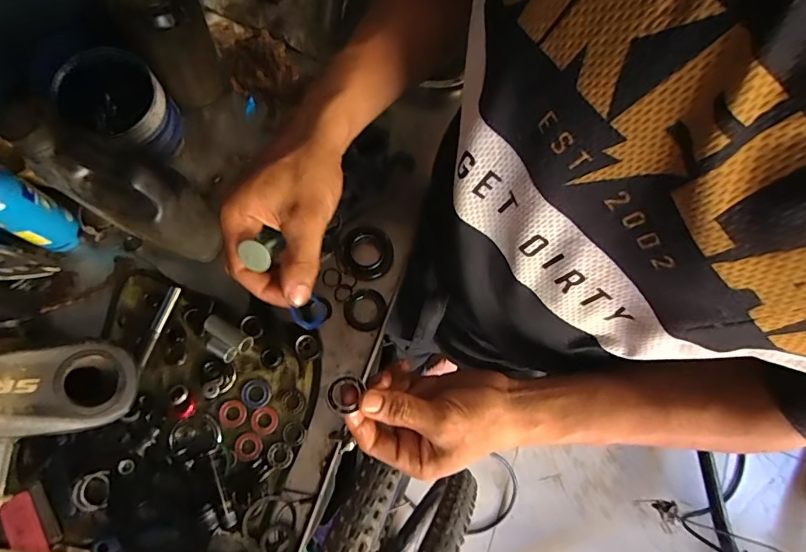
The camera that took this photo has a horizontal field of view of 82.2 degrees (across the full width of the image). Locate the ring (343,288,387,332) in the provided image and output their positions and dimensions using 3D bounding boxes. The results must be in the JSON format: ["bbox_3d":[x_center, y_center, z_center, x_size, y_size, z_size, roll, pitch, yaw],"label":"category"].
[{"bbox_3d":[-0.043,0.038,0.527,0.048,0.009,0.046,1,77,-4],"label":"ring"}]

